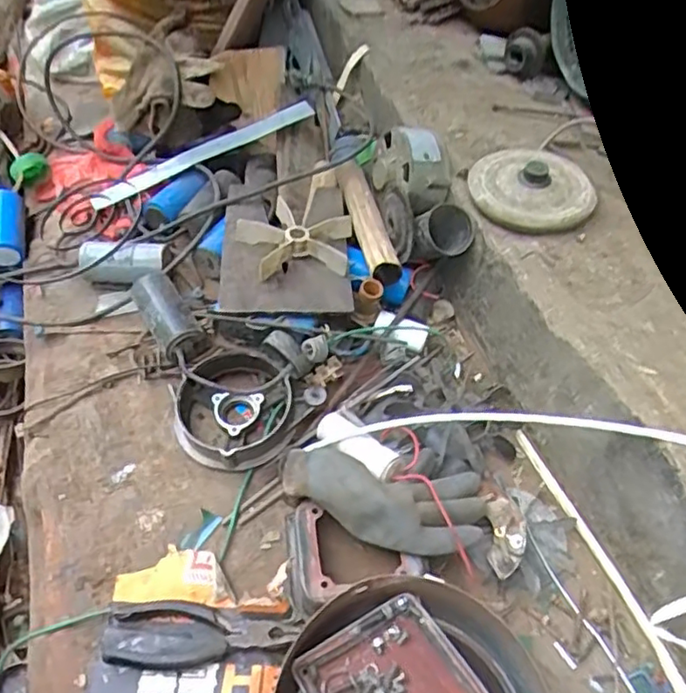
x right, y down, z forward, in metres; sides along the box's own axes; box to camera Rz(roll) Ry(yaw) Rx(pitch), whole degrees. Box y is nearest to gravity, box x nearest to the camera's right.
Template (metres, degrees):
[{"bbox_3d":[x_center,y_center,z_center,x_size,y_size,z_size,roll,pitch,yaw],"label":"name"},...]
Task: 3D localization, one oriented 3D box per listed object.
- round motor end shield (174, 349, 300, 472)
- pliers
[{"bbox_3d":[-0.115,0.065,0.662,0.117,0.058,0.127,4,47,-4],"label":"round motor end shield"},{"bbox_3d":[-0.117,0.239,0.526,0.160,0.022,0.050,3,47,-5],"label":"pliers"}]

